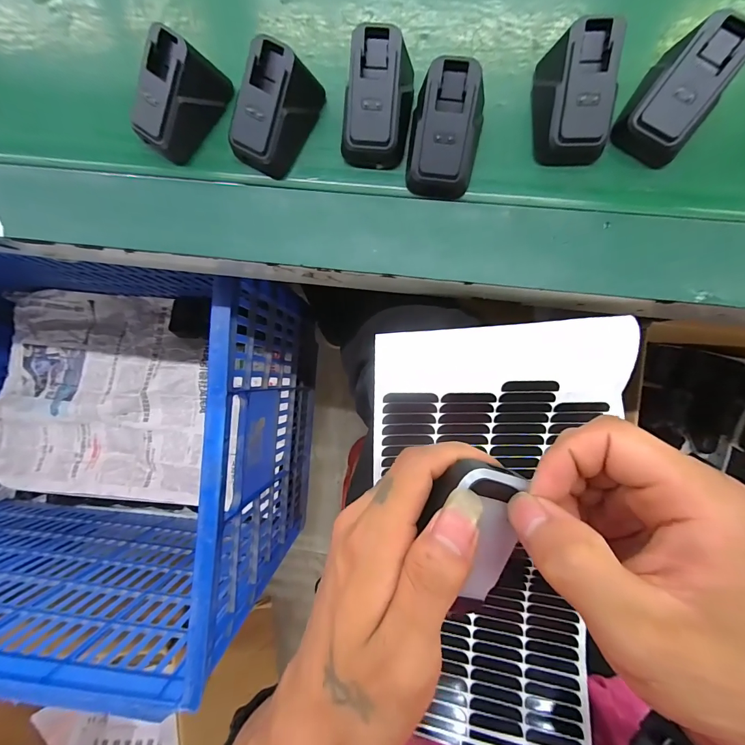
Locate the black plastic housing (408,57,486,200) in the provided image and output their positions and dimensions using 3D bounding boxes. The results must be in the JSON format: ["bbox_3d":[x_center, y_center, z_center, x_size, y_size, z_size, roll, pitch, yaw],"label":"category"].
[{"bbox_3d":[0.047,-0.150,0.235,0.048,0.042,0.065,14,88,6],"label":"black plastic housing"}]

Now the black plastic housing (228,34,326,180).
[{"bbox_3d":[-0.063,-0.170,0.243,0.036,0.043,0.067,32,90,6],"label":"black plastic housing"}]

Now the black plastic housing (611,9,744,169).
[{"bbox_3d":[0.181,-0.165,0.221,0.041,0.039,0.062,36,90,6],"label":"black plastic housing"}]

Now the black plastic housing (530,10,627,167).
[{"bbox_3d":[0.123,-0.167,0.228,0.041,0.042,0.067,-6,86,5],"label":"black plastic housing"}]

